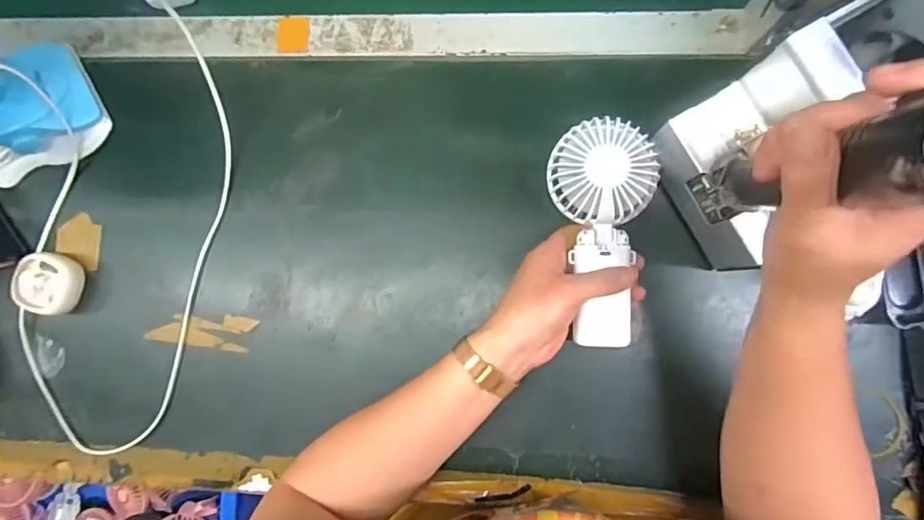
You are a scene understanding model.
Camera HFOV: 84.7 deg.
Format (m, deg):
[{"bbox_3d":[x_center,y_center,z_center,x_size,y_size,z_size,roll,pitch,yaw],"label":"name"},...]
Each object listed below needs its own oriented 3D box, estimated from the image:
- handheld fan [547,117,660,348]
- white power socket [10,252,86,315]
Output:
[{"bbox_3d":[0.116,-0.021,0.410,0.081,0.029,0.177,-1,91,2],"label":"handheld fan"},{"bbox_3d":[-0.386,0.021,0.475,0.052,0.031,0.054,9,86,5],"label":"white power socket"}]

